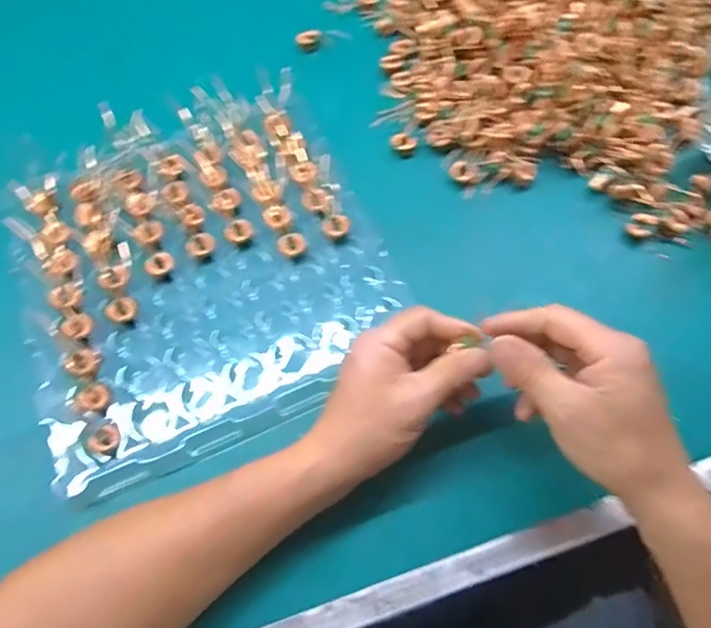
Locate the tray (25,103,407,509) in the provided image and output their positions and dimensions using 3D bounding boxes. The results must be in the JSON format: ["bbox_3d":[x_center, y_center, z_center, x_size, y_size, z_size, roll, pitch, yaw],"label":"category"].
[{"bbox_3d":[-0.129,-0.042,0.411,0.279,0.023,0.289,-23,69,-10],"label":"tray"}]

